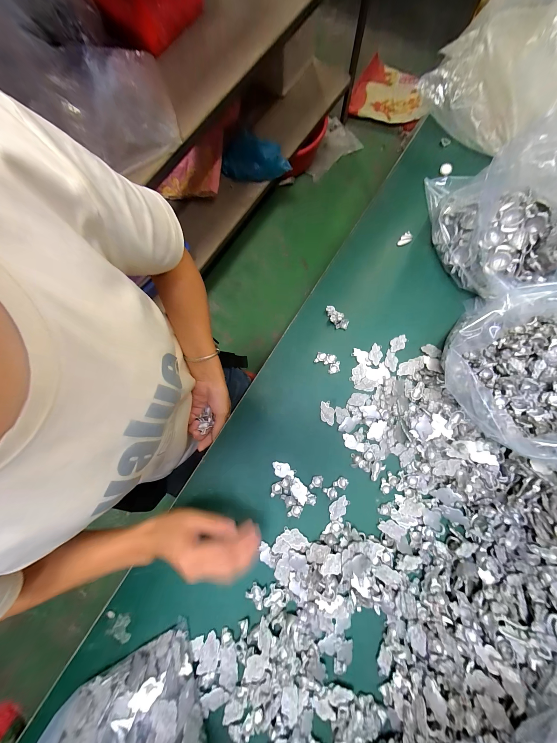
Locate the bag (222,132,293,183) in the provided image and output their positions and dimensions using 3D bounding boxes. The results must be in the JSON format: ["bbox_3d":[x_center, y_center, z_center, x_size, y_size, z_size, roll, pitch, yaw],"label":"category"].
[{"bbox_3d":[-0.114,-0.918,1.014,0.281,0.123,0.138,25,80,24],"label":"bag"}]

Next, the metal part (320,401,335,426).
[{"bbox_3d":[0.080,0.068,0.382,0.021,0.005,0.037,2,79,2],"label":"metal part"}]

